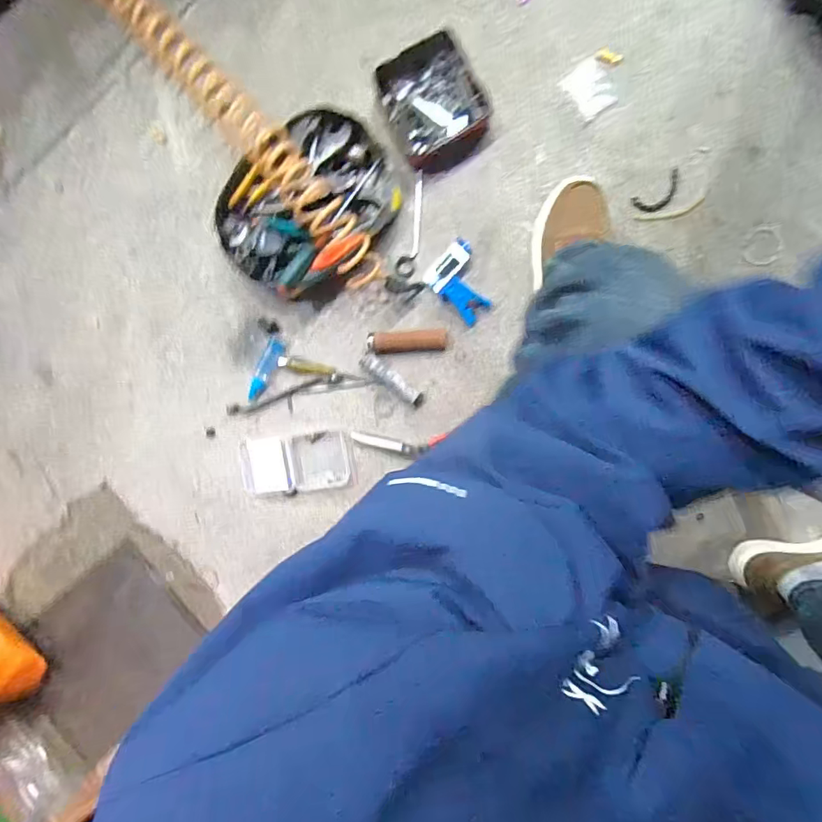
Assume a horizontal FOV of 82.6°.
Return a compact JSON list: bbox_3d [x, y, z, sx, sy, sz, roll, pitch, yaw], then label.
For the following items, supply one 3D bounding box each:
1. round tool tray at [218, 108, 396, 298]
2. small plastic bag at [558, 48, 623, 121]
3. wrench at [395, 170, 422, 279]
[{"bbox_3d":[-0.167,-0.332,0.782,0.296,0.097,0.232,-36,90,8],"label":"round tool tray"},{"bbox_3d":[0.305,-0.538,0.766,0.091,0.013,0.081,-39,90,8],"label":"small plastic bag"},{"bbox_3d":[0.006,-0.321,0.812,0.033,0.004,0.175,14,96,5],"label":"wrench"}]

